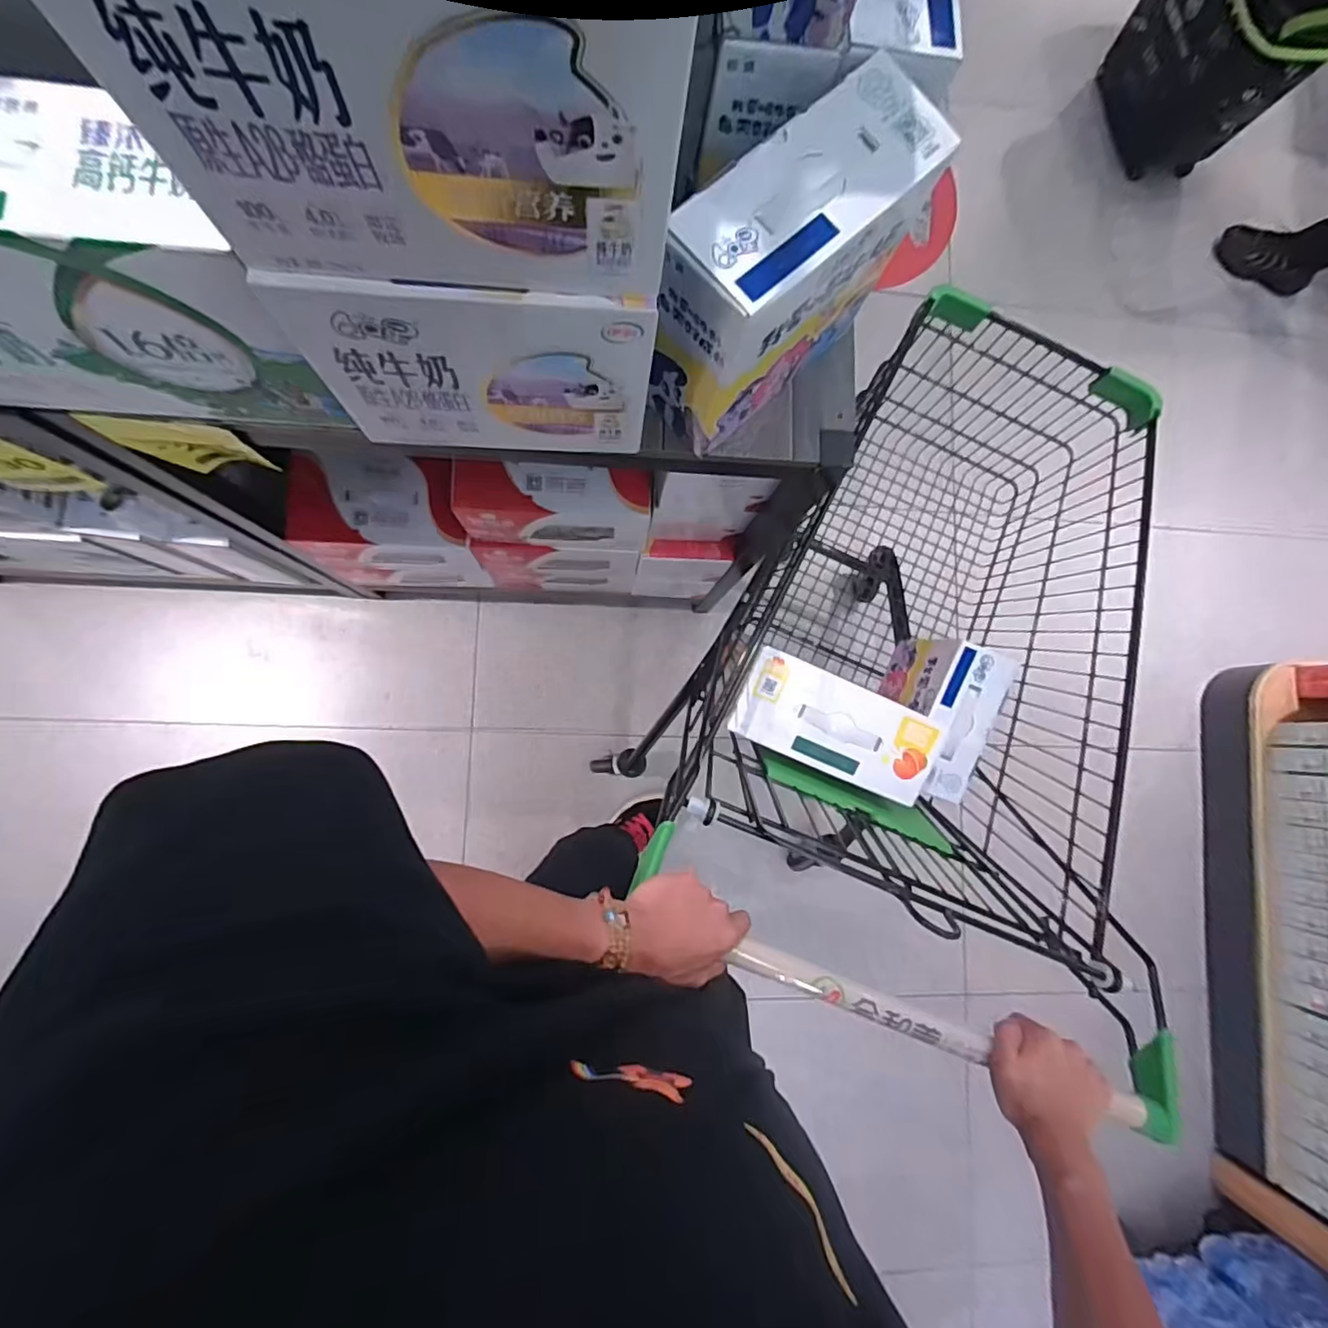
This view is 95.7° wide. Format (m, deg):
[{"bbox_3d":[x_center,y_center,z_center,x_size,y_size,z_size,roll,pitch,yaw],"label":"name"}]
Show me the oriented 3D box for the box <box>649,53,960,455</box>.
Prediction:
[{"bbox_3d":[0.097,-0.325,0.512,0.227,0.192,0.097,-44,88,-7],"label":"box"}]

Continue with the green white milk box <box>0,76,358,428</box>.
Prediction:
[{"bbox_3d":[-0.465,-0.299,0.450,0.349,0.195,0.125,2,83,-3],"label":"green white milk box"}]

